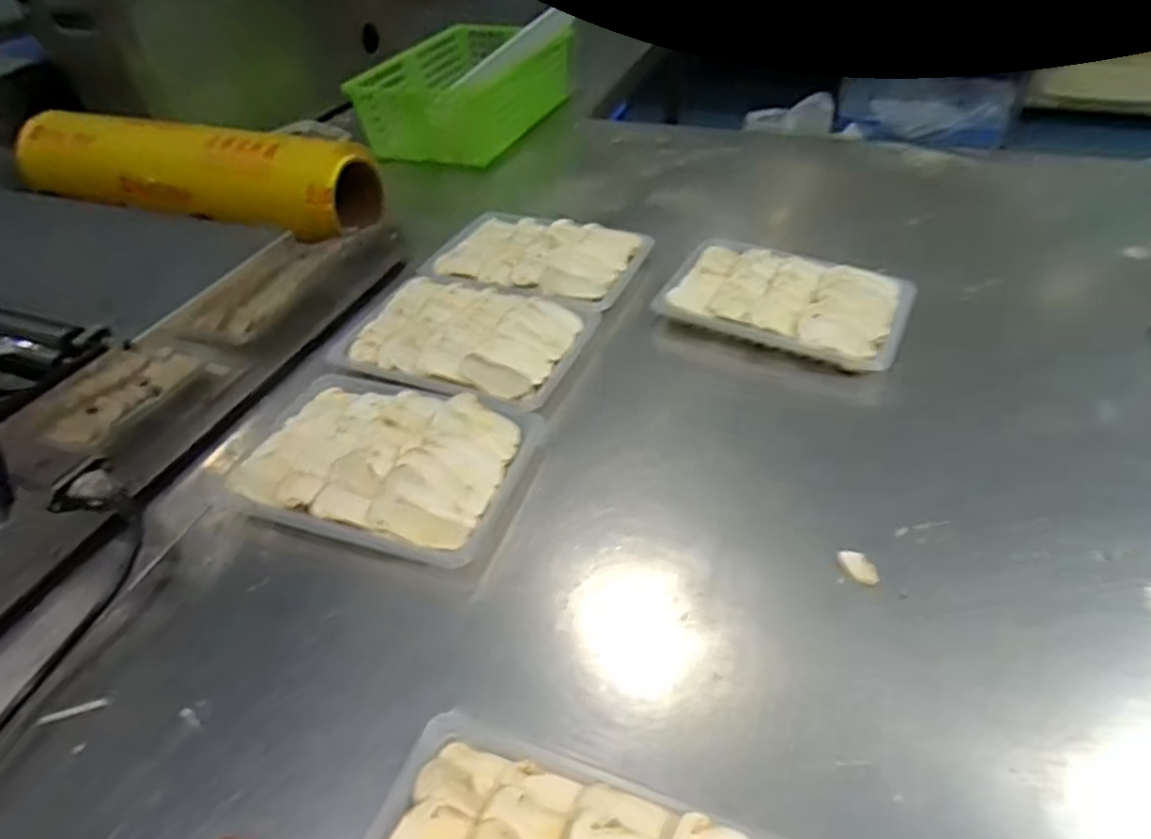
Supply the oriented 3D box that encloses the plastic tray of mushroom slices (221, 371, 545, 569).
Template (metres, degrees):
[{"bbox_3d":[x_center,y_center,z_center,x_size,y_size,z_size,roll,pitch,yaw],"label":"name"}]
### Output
[{"bbox_3d":[-0.142,0.025,0.499,0.203,0.027,0.144,10,46,16],"label":"plastic tray of mushroom slices"}]

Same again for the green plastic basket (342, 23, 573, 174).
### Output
[{"bbox_3d":[-0.158,-0.512,1.033,0.219,0.097,0.368,15,48,21],"label":"green plastic basket"}]

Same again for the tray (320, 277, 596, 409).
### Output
[{"bbox_3d":[-0.101,-0.081,0.600,0.215,0.021,0.143,11,47,18],"label":"tray"}]

